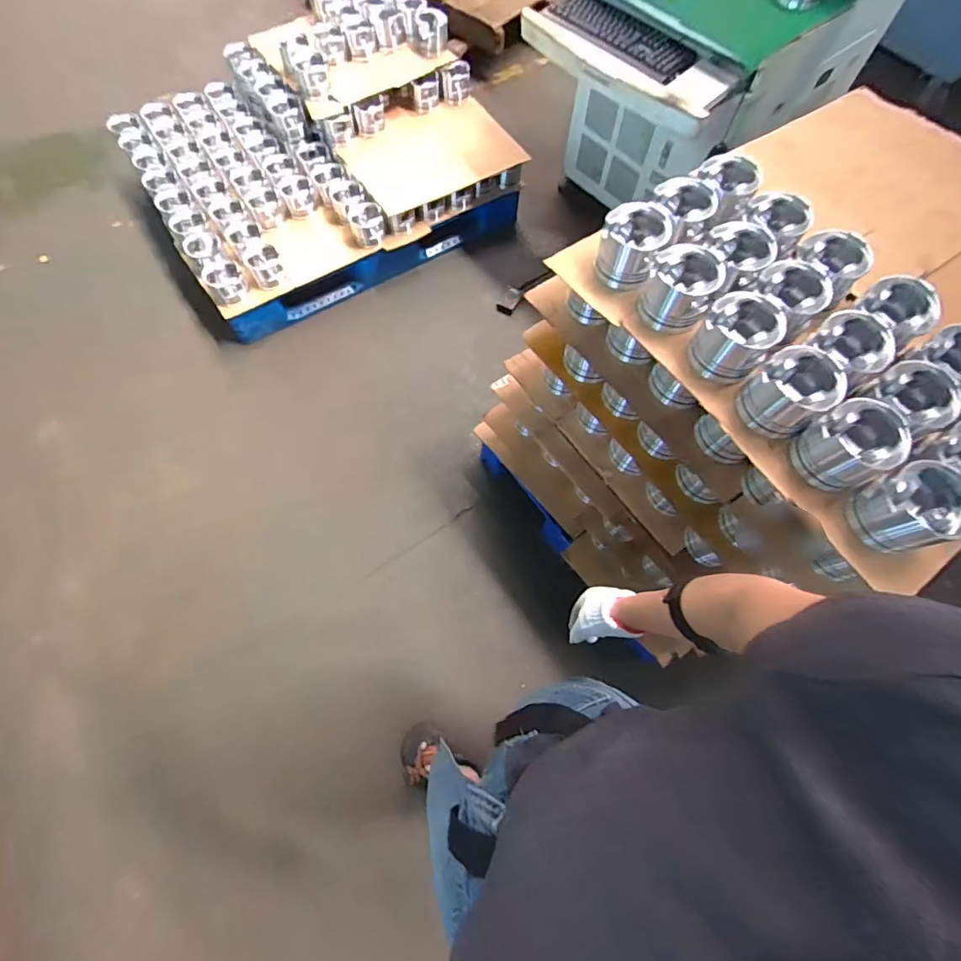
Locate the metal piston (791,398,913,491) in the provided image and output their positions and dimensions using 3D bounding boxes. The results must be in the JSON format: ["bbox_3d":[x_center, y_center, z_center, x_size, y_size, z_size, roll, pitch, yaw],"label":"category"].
[{"bbox_3d":[0.547,-0.054,0.725,0.122,0.100,0.106,-29,71,-14],"label":"metal piston"}]

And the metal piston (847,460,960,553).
[{"bbox_3d":[0.624,0.039,0.709,0.127,0.093,0.107,-13,68,-8],"label":"metal piston"}]

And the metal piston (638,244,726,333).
[{"bbox_3d":[0.340,-0.327,0.838,0.105,0.098,0.112,36,70,12],"label":"metal piston"}]

